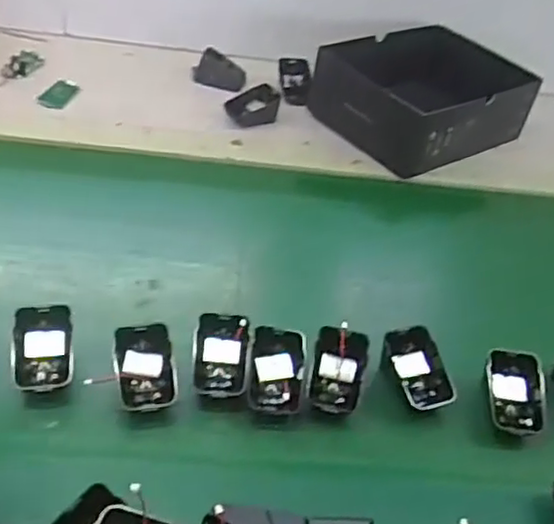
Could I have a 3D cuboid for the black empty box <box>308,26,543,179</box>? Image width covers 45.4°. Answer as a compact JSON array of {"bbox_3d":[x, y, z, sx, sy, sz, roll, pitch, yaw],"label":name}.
[{"bbox_3d":[0.184,-0.209,0.852,0.201,0.091,0.192,-23,53,-32],"label":"black empty box"}]

